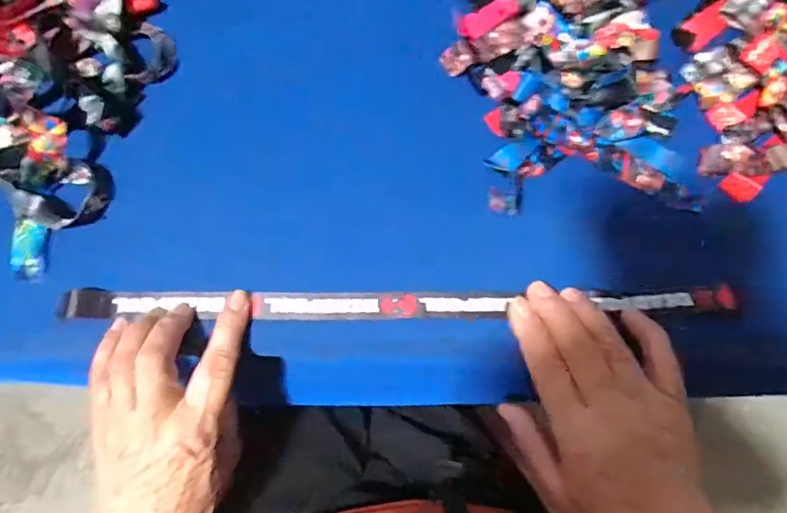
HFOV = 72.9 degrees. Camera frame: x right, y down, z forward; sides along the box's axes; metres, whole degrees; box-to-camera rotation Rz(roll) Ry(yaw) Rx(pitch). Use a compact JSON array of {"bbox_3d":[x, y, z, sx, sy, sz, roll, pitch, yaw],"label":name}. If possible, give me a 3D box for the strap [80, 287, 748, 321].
[{"bbox_3d":[0.000,0.032,0.366,0.447,0.008,0.019,0,101,2],"label":"strap"}]

